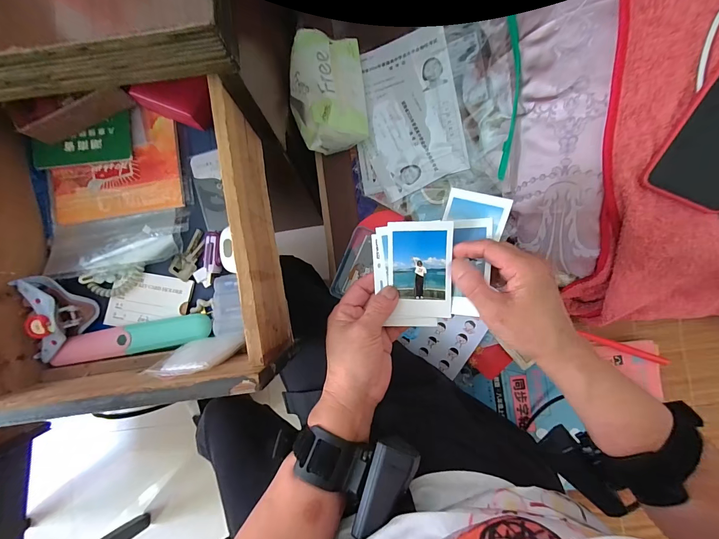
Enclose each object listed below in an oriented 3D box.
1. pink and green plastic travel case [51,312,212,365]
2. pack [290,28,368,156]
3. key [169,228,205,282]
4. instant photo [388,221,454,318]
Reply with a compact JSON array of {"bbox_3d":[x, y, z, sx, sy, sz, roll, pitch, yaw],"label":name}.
[{"bbox_3d":[-0.235,0.072,0.334,0.161,0.018,0.029,-10,85,0],"label":"pink and green plastic travel case"},{"bbox_3d":[-0.043,-0.240,0.443,0.102,0.079,0.143,-8,85,0],"label":"pack"},{"bbox_3d":[-0.183,-0.015,0.350,0.026,0.006,0.055,30,86,4],"label":"key"},{"bbox_3d":[0.055,0.000,0.286,0.053,0.004,0.084,0,100,11],"label":"instant photo"}]

